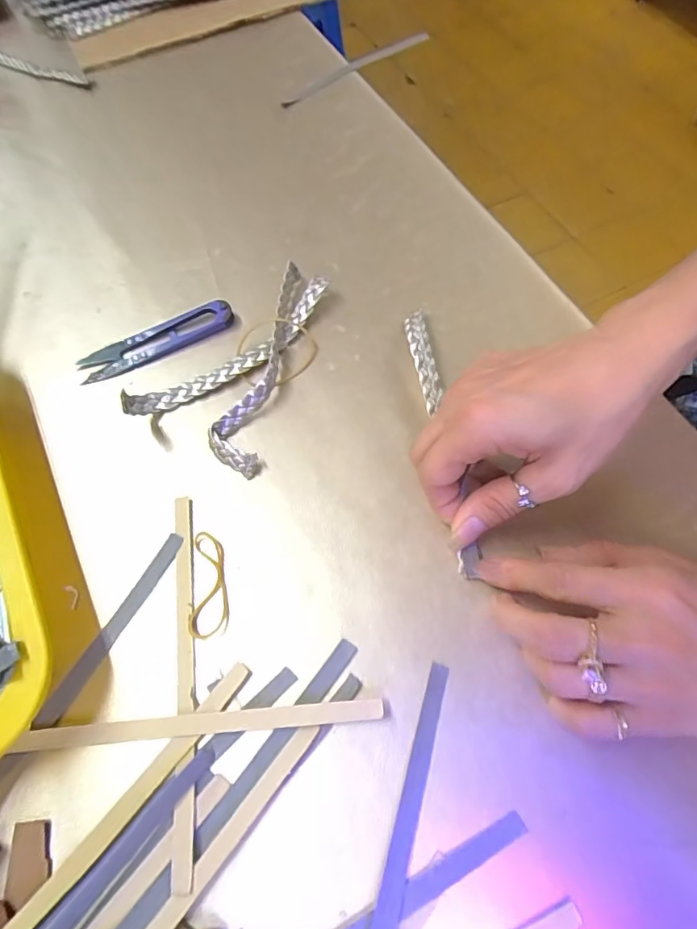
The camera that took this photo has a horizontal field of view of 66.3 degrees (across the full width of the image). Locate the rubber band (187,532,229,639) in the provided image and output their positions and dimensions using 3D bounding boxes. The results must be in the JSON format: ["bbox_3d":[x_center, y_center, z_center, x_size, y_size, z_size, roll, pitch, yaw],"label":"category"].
[{"bbox_3d":[-0.071,0.060,0.273,0.020,0.004,0.054,-3,64,-1],"label":"rubber band"}]

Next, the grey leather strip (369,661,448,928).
[{"bbox_3d":[0.019,0.165,0.209,0.010,0.026,0.169,15,65,8],"label":"grey leather strip"}]

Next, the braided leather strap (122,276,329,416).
[{"bbox_3d":[-0.069,-0.070,0.326,0.144,0.015,0.028,-39,70,-16],"label":"braided leather strap"}]

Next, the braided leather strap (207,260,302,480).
[{"bbox_3d":[-0.055,-0.063,0.323,0.029,0.017,0.144,8,65,4],"label":"braided leather strap"}]

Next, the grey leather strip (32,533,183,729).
[{"bbox_3d":[-0.116,0.079,0.264,0.009,0.004,0.103,27,67,13],"label":"grey leather strip"}]

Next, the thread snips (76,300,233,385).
[{"bbox_3d":[-0.121,-0.078,0.335,0.098,0.011,0.023,-24,66,-11],"label":"thread snips"}]

